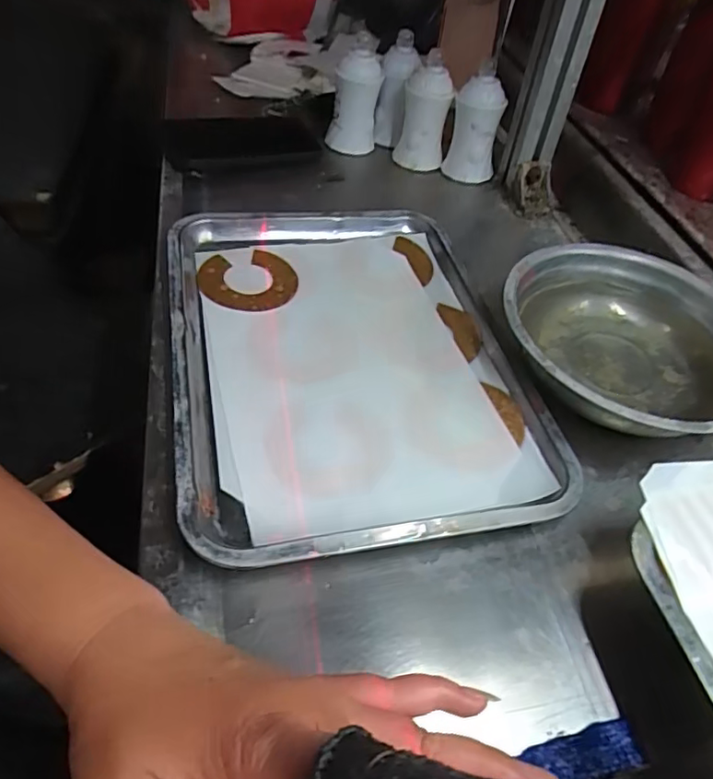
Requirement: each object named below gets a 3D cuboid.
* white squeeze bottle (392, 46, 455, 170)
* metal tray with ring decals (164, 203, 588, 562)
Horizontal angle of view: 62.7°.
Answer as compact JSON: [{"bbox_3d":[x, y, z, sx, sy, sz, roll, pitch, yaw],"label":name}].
[{"bbox_3d":[0.077,-0.315,0.674,0.058,0.109,0.046,-22,48,-18],"label":"white squeeze bottle"},{"bbox_3d":[-0.007,-0.032,0.457,0.254,0.031,0.340,-4,46,-12],"label":"metal tray with ring decals"}]

